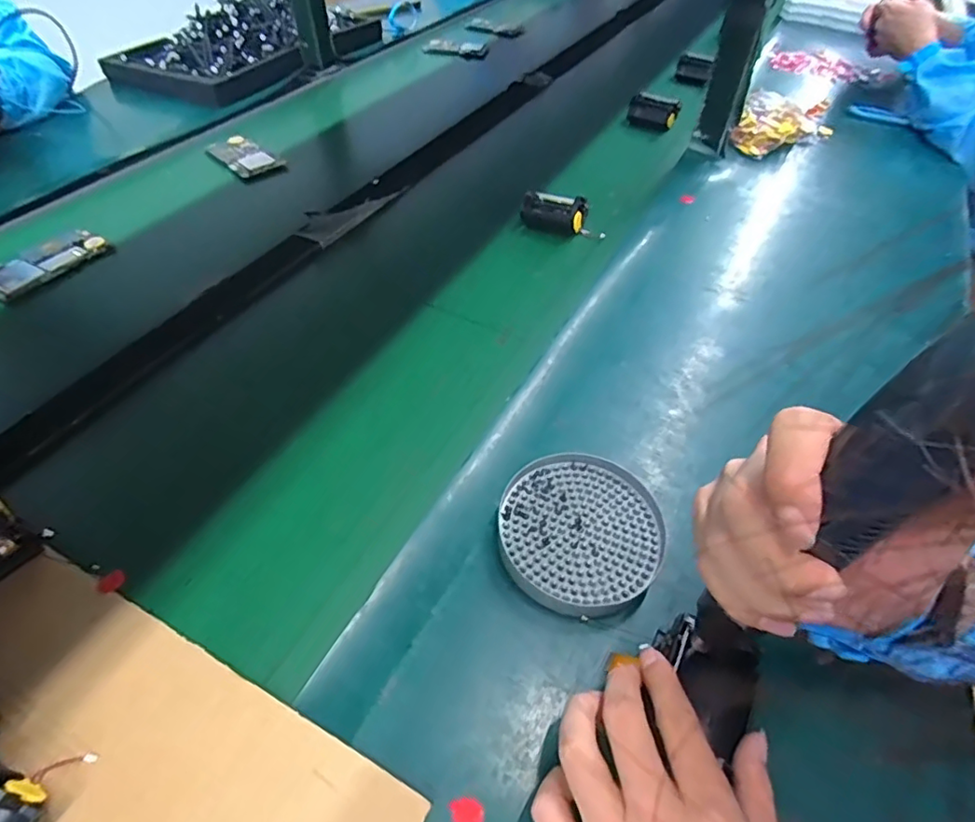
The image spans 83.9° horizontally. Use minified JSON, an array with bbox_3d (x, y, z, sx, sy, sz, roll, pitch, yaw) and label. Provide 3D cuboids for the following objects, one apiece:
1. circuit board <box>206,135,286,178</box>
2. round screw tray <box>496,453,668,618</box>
[{"bbox_3d":[-0.347,-0.362,0.767,0.067,0.007,0.129,-35,59,-27],"label":"circuit board"},{"bbox_3d":[0.065,0.083,0.383,0.112,0.016,0.110,1,50,-1],"label":"round screw tray"}]

